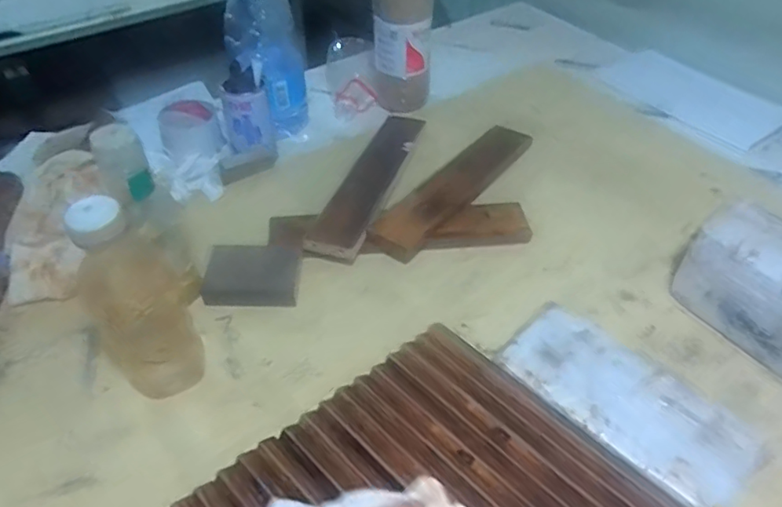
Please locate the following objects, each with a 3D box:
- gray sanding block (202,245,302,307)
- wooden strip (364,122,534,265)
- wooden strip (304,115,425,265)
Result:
[{"bbox_3d":[-0.150,0.020,0.636,0.096,0.026,0.079,-1,45,-2],"label":"gray sanding block"},{"bbox_3d":[0.079,-0.090,0.732,0.063,0.017,0.291,29,51,25],"label":"wooden strip"},{"bbox_3d":[-0.024,-0.102,0.743,0.065,0.010,0.287,13,46,12],"label":"wooden strip"}]

